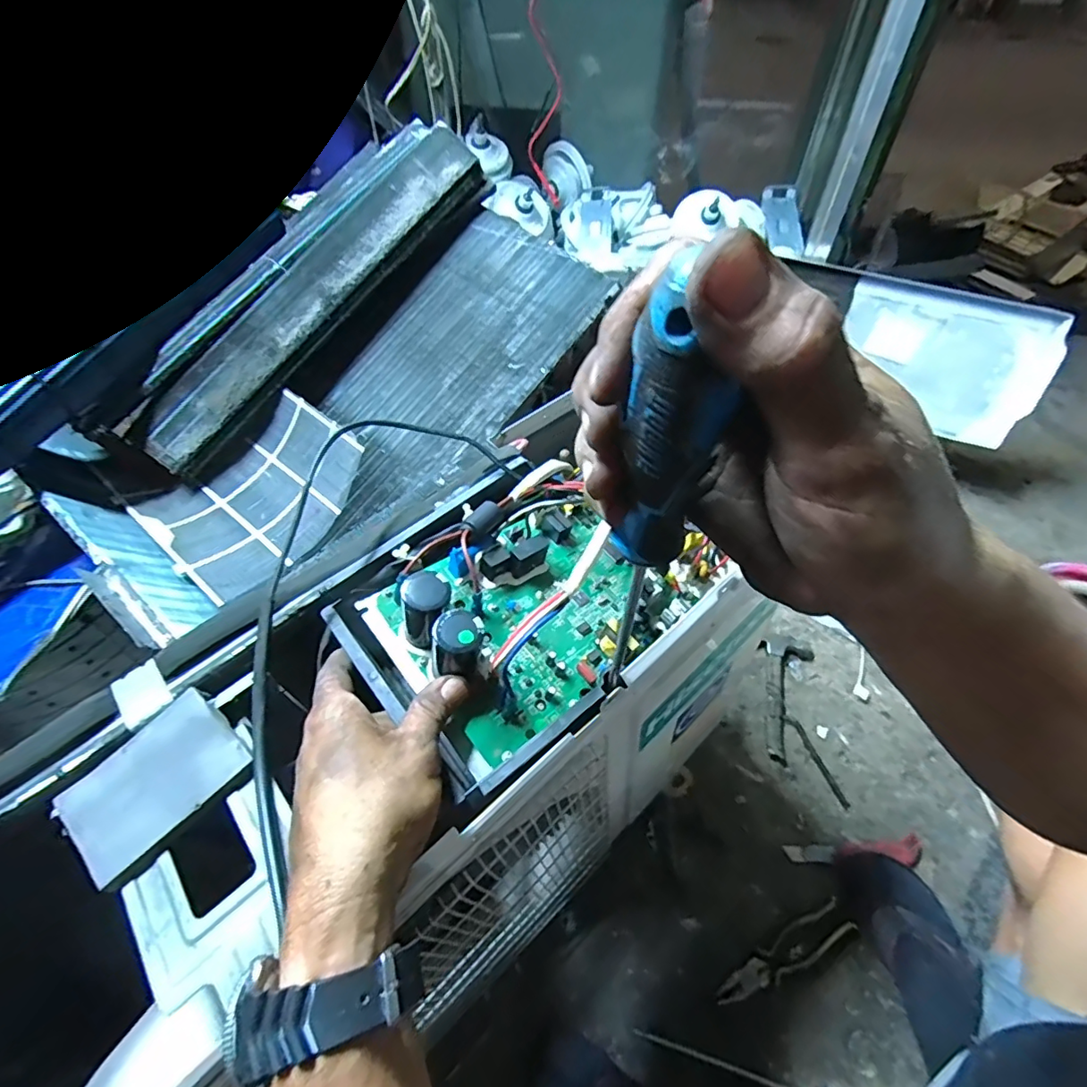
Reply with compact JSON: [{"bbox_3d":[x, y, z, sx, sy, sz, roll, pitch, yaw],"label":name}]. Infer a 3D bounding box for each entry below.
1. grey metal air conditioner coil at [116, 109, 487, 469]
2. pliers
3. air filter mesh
[{"bbox_3d":[-0.291,-0.325,0.669,0.089,0.096,0.562,33,79,26],"label":"grey metal air conditioner coil"},{"bbox_3d":[0.294,0.500,0.641,0.192,0.020,0.039,-22,53,-16],"label":"pliers"},{"bbox_3d":[-0.333,-0.057,0.613,0.177,0.093,0.216,36,60,27],"label":"air filter mesh"}]

